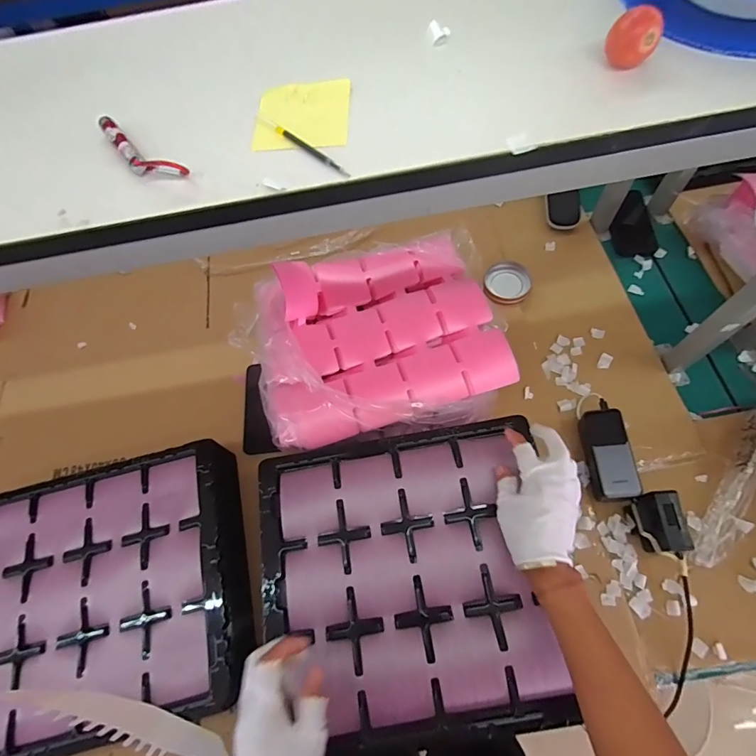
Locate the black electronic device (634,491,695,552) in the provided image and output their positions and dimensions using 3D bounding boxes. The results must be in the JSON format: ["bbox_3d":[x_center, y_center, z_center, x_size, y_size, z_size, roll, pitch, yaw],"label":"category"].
[{"bbox_3d":[0.389,0.203,0.587,0.042,0.066,0.078,-6,63,0],"label":"black electronic device"}]

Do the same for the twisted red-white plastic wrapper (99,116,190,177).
[{"bbox_3d":[-0.191,-0.177,0.330,0.100,0.015,0.025,35,73,18],"label":"twisted red-white plastic wrapper"}]

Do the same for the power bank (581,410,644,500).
[{"bbox_3d":[0.343,0.114,0.636,0.053,0.052,0.139,-1,63,2],"label":"power bank"}]

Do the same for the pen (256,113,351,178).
[{"bbox_3d":[-0.061,-0.183,0.328,0.109,0.005,0.006,41,72,20],"label":"pen"}]

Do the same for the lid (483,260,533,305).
[{"bbox_3d":[0.247,-0.181,0.802,0.084,0.017,0.094,13,65,9],"label":"lid"}]

